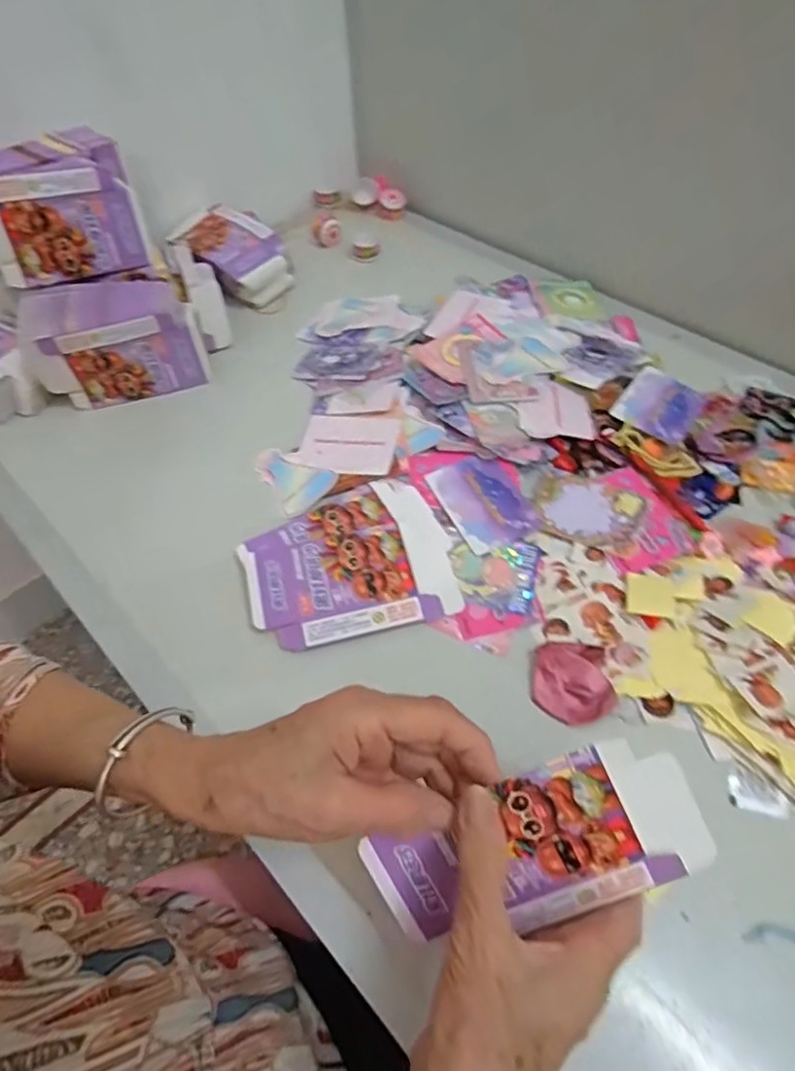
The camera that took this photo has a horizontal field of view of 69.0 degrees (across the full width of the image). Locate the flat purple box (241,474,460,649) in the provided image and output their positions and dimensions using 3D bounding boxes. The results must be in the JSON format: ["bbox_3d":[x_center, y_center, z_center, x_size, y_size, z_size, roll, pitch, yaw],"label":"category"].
[{"bbox_3d":[-0.037,0.020,0.438,0.154,0.005,0.126,-19,55,-12],"label":"flat purple box"}]

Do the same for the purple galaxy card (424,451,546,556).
[{"bbox_3d":[0.071,-0.028,0.474,0.062,0.006,0.086,-25,63,-13],"label":"purple galaxy card"}]

